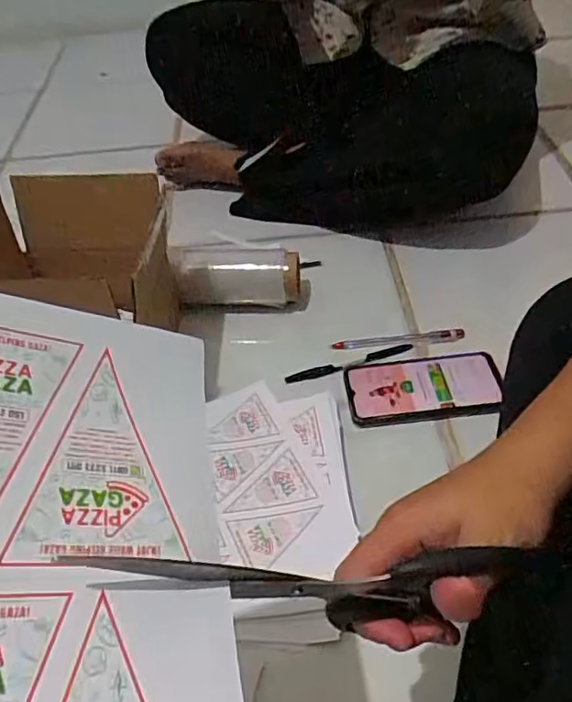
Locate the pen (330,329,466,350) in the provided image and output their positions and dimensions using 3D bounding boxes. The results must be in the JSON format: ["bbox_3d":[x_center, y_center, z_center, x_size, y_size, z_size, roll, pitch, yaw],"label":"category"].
[{"bbox_3d":[0.129,-0.013,0.674,0.151,0.006,0.015,-7,46,-1],"label":"pen"}]

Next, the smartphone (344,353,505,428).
[{"bbox_3d":[0.144,0.036,0.622,0.157,0.011,0.079,-5,46,1],"label":"smartphone"}]

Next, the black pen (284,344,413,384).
[{"bbox_3d":[0.072,0.015,0.660,0.148,0.005,0.014,-15,47,-8],"label":"black pen"}]

